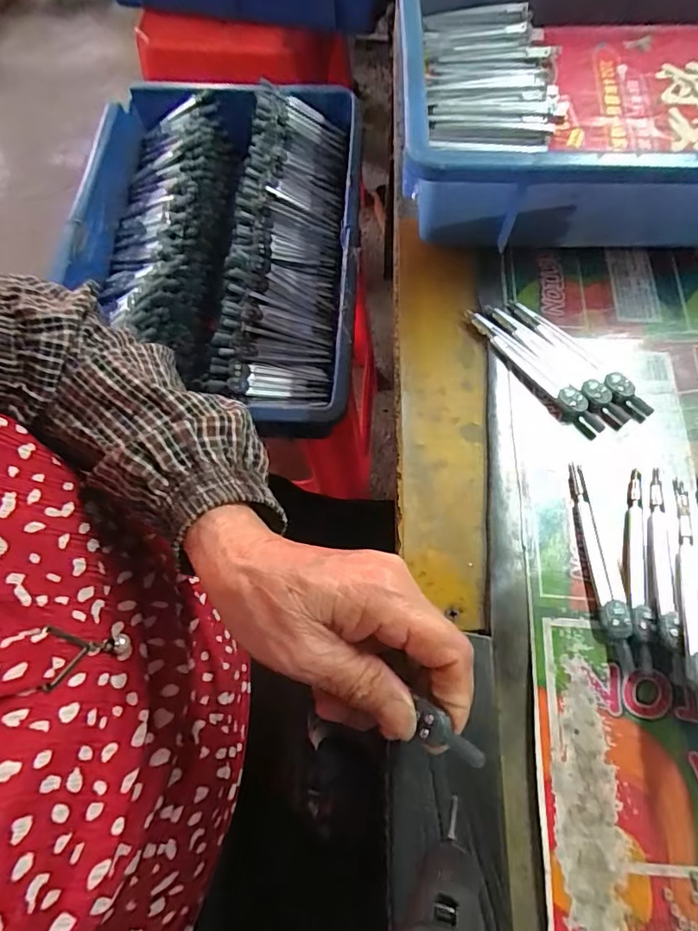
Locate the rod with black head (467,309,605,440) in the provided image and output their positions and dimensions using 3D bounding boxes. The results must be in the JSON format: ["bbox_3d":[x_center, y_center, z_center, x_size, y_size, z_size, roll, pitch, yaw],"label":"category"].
[{"bbox_3d":[0.117,-0.062,0.327,0.015,0.008,0.111,-35,71,-11],"label":"rod with black head"}]

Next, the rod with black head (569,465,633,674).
[{"bbox_3d":[0.136,0.051,0.279,0.013,0.008,0.112,-5,68,0],"label":"rod with black head"}]

